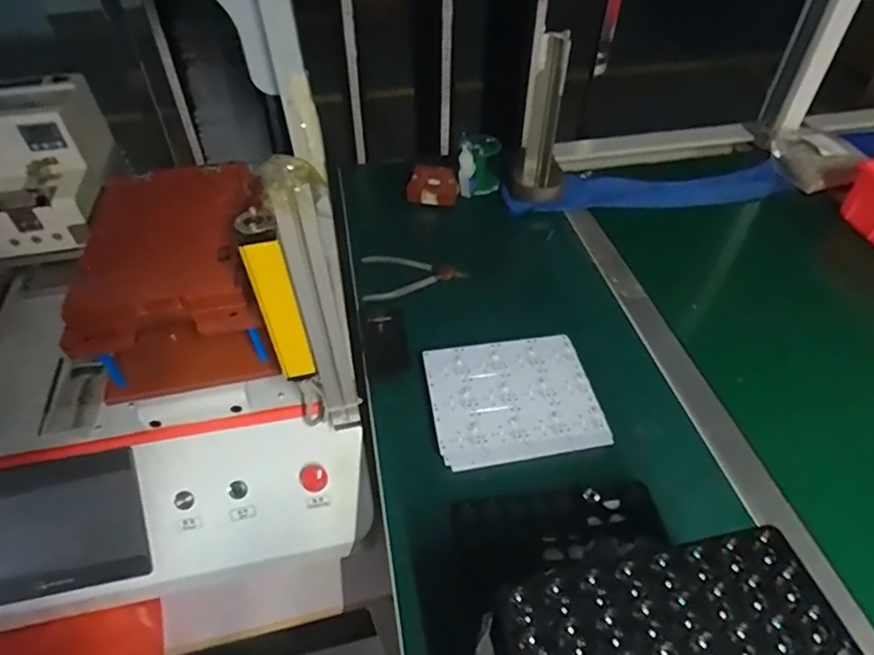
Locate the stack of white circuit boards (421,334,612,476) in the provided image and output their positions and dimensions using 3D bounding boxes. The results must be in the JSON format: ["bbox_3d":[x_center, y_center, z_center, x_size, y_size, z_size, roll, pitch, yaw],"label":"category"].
[{"bbox_3d":[0.085,0.081,0.627,0.180,0.025,0.152,-7,47,-4],"label":"stack of white circuit boards"}]

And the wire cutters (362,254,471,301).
[{"bbox_3d":[-0.038,-0.081,0.785,0.147,0.016,0.084,-15,48,-11],"label":"wire cutters"}]

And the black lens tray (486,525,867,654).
[{"bbox_3d":[0.137,0.185,0.324,0.201,0.013,0.103,-10,46,-8],"label":"black lens tray"}]

